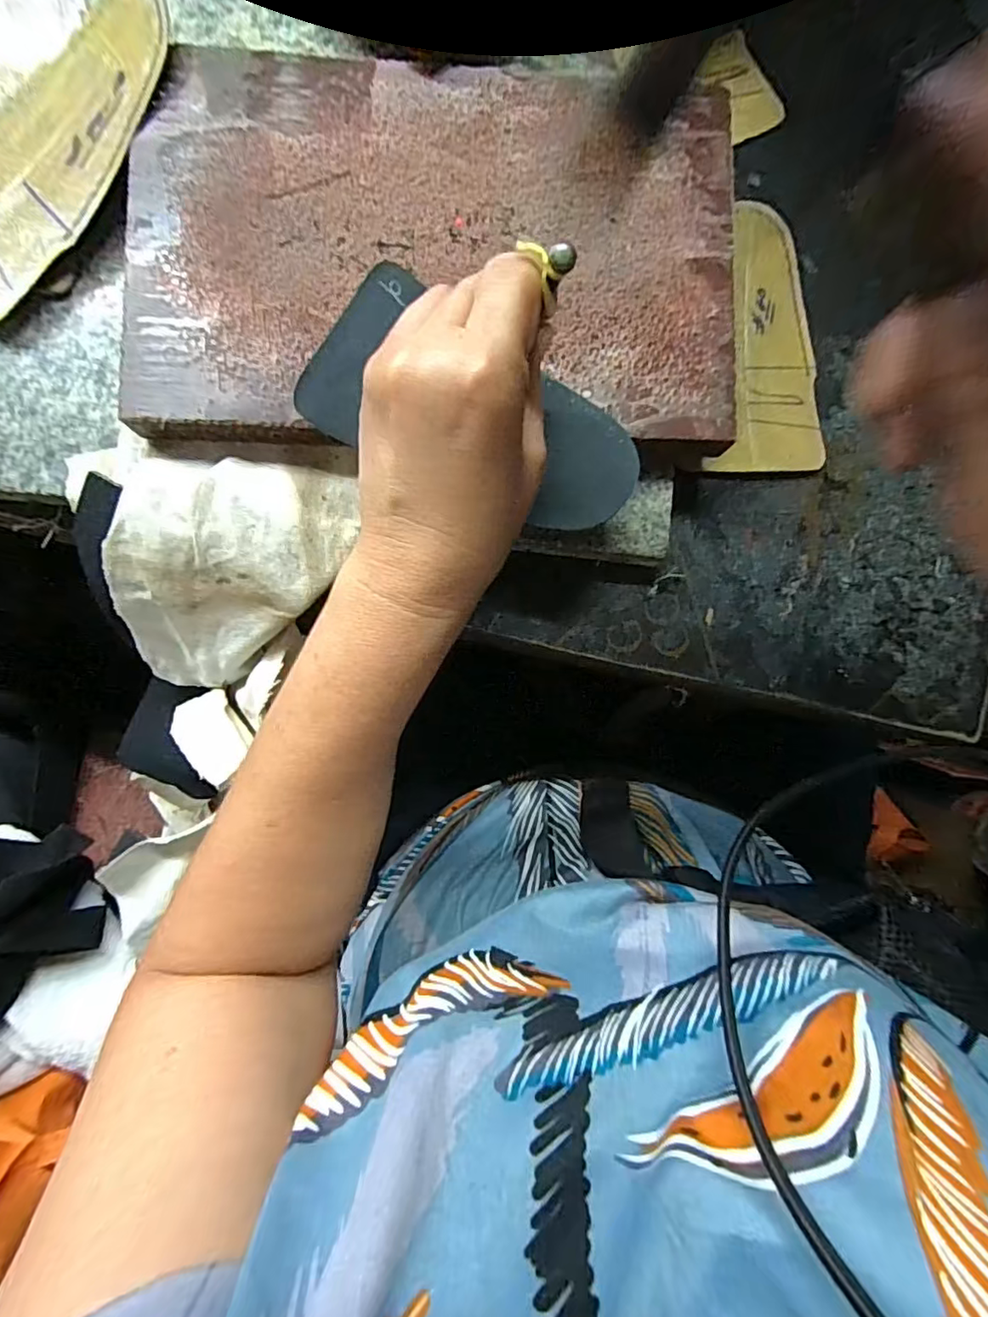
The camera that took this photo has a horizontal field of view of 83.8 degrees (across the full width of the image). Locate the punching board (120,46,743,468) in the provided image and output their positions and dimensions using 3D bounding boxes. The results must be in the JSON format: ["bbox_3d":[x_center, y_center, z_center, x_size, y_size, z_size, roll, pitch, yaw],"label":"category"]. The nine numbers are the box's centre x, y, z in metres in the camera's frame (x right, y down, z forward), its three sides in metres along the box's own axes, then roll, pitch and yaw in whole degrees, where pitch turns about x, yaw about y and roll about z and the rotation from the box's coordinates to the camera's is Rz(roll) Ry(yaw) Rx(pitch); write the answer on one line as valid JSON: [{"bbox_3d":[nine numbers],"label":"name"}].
[{"bbox_3d":[-0.024,-0.192,0.256,0.274,0.023,0.180,1,86,-6],"label":"punching board"}]

